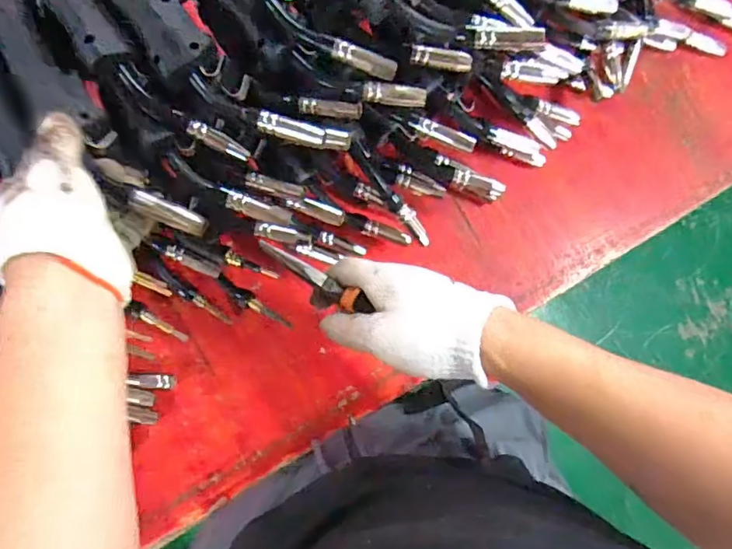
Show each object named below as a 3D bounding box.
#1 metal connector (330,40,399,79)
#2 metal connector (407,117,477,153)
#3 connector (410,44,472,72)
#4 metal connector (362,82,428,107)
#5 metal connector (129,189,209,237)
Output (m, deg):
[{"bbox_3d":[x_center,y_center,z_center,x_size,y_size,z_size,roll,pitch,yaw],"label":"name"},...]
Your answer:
[{"bbox_3d":[-0.001,-0.173,0.423,0.054,0.013,0.012,18,85,-7],"label":"metal connector"},{"bbox_3d":[0.068,-0.125,0.465,0.063,0.011,0.015,23,85,-6],"label":"metal connector"},{"bbox_3d":[0.065,-0.186,0.450,0.052,0.016,0.012,10,86,-7],"label":"connector"},{"bbox_3d":[0.024,-0.153,0.442,0.054,0.009,0.016,5,87,-8],"label":"metal connector"},{"bbox_3d":[-0.148,-0.045,0.392,0.057,0.010,0.016,24,84,-21],"label":"metal connector"}]

